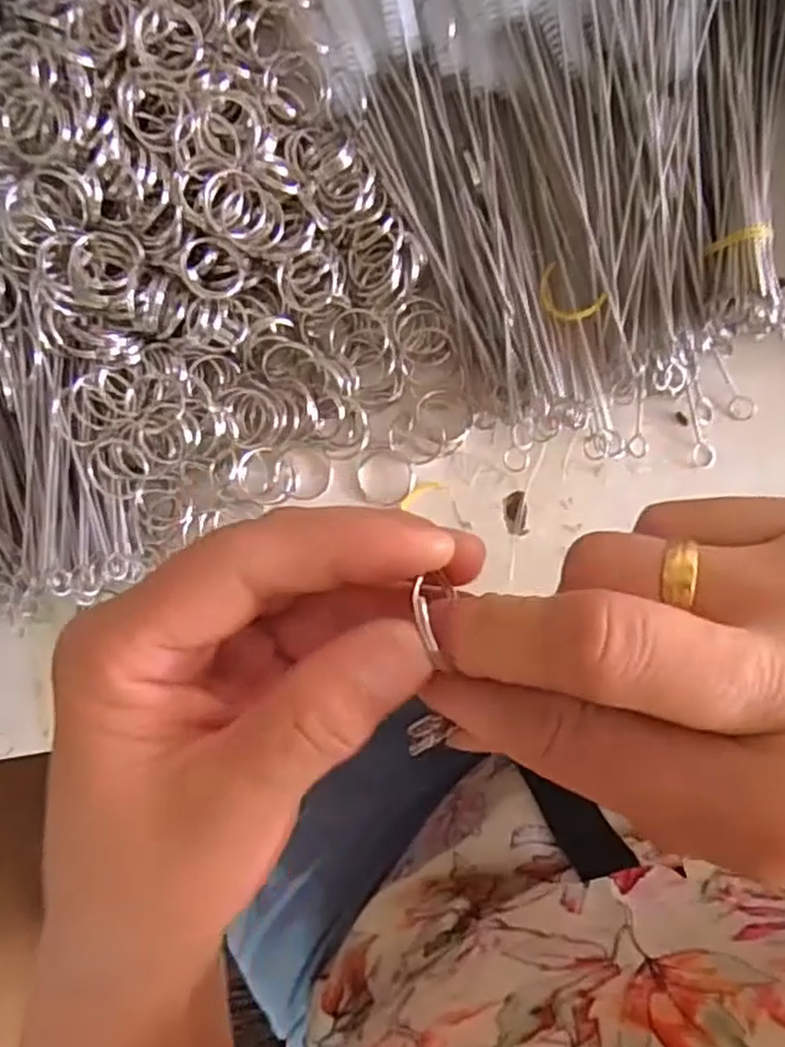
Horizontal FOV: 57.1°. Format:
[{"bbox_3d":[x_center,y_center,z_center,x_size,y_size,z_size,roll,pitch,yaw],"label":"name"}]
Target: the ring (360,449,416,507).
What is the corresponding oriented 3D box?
[{"bbox_3d":[-0.002,-0.020,0.309,0.025,0.004,0.024,0,87,5],"label":"ring"}]

